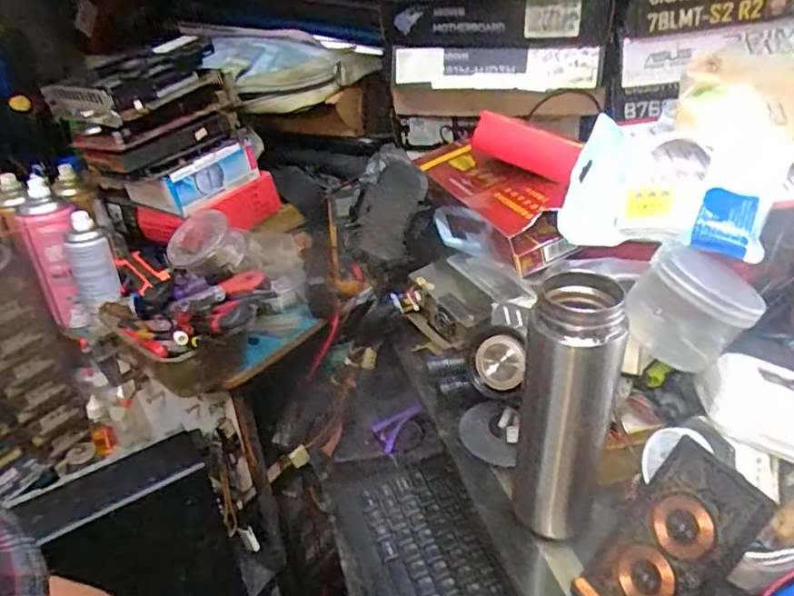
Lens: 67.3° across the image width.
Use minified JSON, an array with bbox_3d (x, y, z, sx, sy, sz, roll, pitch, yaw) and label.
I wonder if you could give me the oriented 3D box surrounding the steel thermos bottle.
[{"bbox_3d":[0.121,0.086,0.432,0.059,0.210,0.053,4,32,13],"label":"steel thermos bottle"}]

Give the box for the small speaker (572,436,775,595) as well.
[{"bbox_3d":[0.171,0.167,0.383,0.019,0.148,0.066,17,16,-37],"label":"small speaker"}]

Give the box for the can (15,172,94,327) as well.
[{"bbox_3d":[-0.412,-0.045,0.743,0.072,0.173,0.063,9,33,19],"label":"can"}]

